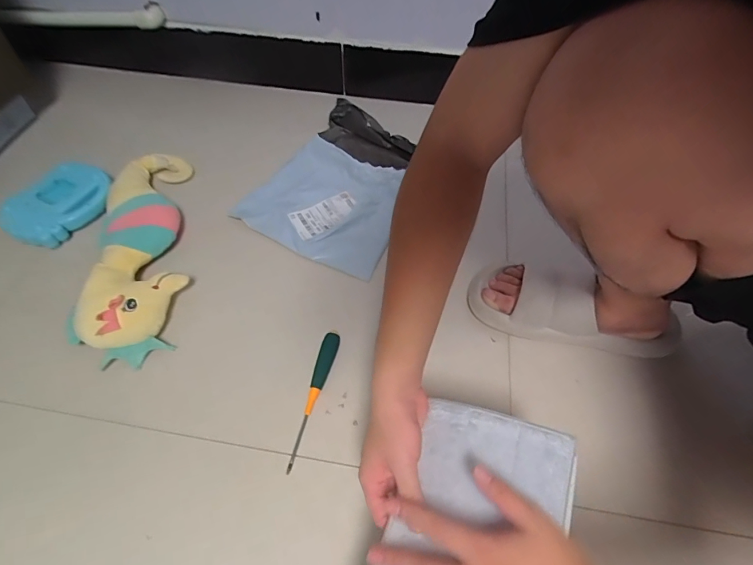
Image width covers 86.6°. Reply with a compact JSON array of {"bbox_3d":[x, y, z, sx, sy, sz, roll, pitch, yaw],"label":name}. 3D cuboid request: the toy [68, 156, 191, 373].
[{"bbox_3d":[-0.396,-0.077,0.662,0.158,0.059,0.438,-8,59,-5],"label":"toy"}]

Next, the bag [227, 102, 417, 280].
[{"bbox_3d":[-0.055,-0.197,0.771,0.278,0.052,0.364,26,62,15],"label":"bag"}]

